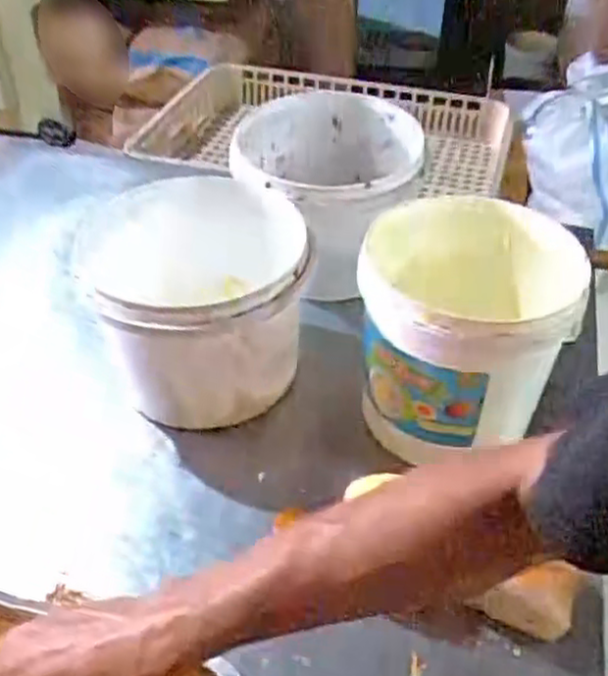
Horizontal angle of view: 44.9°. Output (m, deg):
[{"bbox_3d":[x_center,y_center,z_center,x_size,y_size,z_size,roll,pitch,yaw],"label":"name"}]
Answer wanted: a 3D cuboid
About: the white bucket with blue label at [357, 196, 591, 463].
[{"bbox_3d":[0.144,-0.005,0.686,0.181,0.183,0.190,0,42,0],"label":"white bucket with blue label"}]

